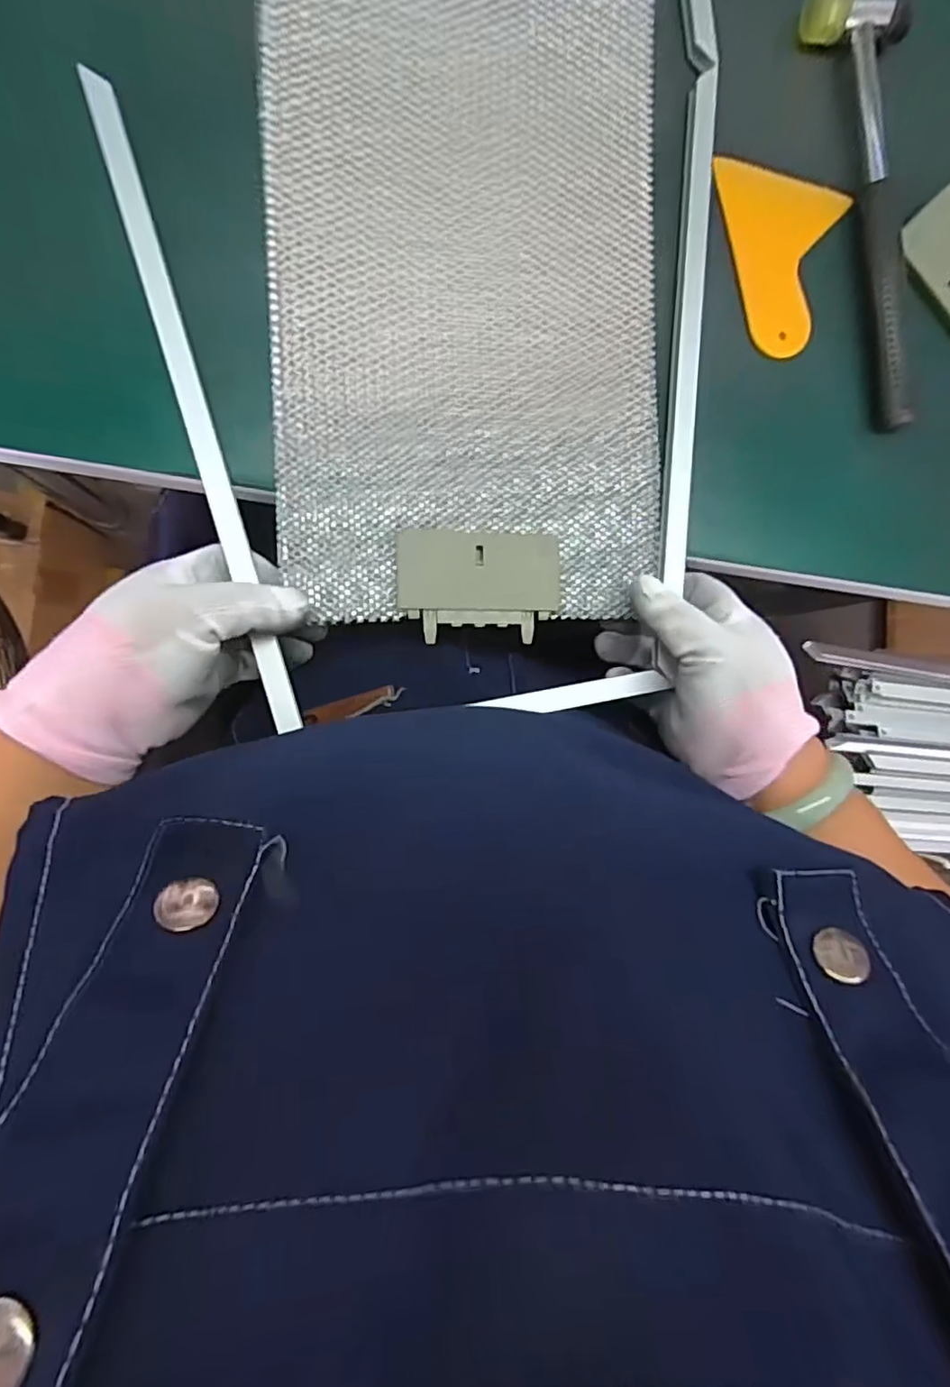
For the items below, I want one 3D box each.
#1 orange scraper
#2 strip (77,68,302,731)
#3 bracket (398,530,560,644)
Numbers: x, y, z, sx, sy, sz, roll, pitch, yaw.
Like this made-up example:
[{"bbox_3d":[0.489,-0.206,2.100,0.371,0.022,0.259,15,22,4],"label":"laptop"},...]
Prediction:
[{"bbox_3d":[0.166,-0.244,0.357,0.074,0.012,0.094,8,89,-9],"label":"orange scraper"},{"bbox_3d":[-0.135,-0.134,0.306,0.012,0.006,0.316,-16,93,-7],"label":"strip"},{"bbox_3d":[0.003,-0.057,0.334,0.084,0.008,0.055,0,91,-9],"label":"bracket"}]

